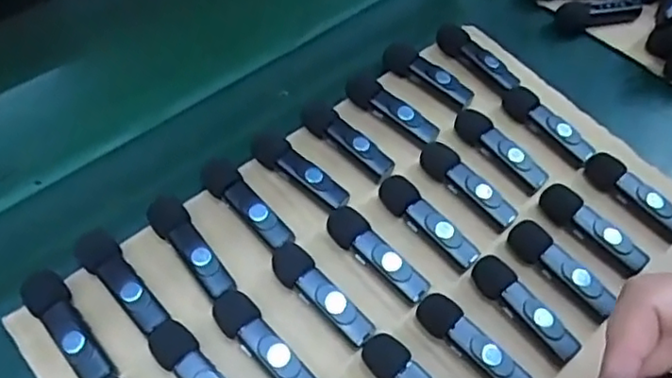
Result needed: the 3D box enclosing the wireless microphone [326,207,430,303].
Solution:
[{"bbox_3d":[0.022,0.033,0.342,0.065,0.018,0.020,40,62,20],"label":"wireless microphone"}]

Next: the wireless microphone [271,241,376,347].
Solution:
[{"bbox_3d":[-0.009,0.053,0.326,0.018,0.020,0.066,-35,66,-24],"label":"wireless microphone"}]

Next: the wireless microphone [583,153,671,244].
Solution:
[{"bbox_3d":[0.176,0.003,0.377,0.064,0.014,0.018,41,63,20],"label":"wireless microphone"}]

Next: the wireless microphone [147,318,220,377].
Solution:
[{"bbox_3d":[-0.062,0.088,0.298,0.067,0.017,0.019,40,62,20],"label":"wireless microphone"}]

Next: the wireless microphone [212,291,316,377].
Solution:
[{"bbox_3d":[-0.035,0.075,0.308,0.019,0.019,0.065,-36,66,-24],"label":"wireless microphone"}]

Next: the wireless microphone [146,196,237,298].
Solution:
[{"bbox_3d":[-0.076,0.031,0.334,0.019,0.014,0.063,-32,65,-23],"label":"wireless microphone"}]

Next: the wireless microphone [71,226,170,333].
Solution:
[{"bbox_3d":[-0.108,0.047,0.322,0.020,0.014,0.062,-35,66,-24],"label":"wireless microphone"}]

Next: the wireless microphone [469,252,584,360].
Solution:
[{"bbox_3d":[0.098,0.060,0.331,0.019,0.017,0.064,-36,66,-25],"label":"wireless microphone"}]

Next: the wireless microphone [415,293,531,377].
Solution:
[{"bbox_3d":[0.067,0.078,0.318,0.064,0.018,0.016,40,62,20],"label":"wireless microphone"}]

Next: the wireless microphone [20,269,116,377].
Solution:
[{"bbox_3d":[-0.128,0.067,0.307,0.019,0.016,0.065,-33,65,-23],"label":"wireless microphone"}]

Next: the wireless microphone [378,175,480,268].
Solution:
[{"bbox_3d":[0.051,0.019,0.355,0.017,0.015,0.065,-38,67,-25],"label":"wireless microphone"}]

